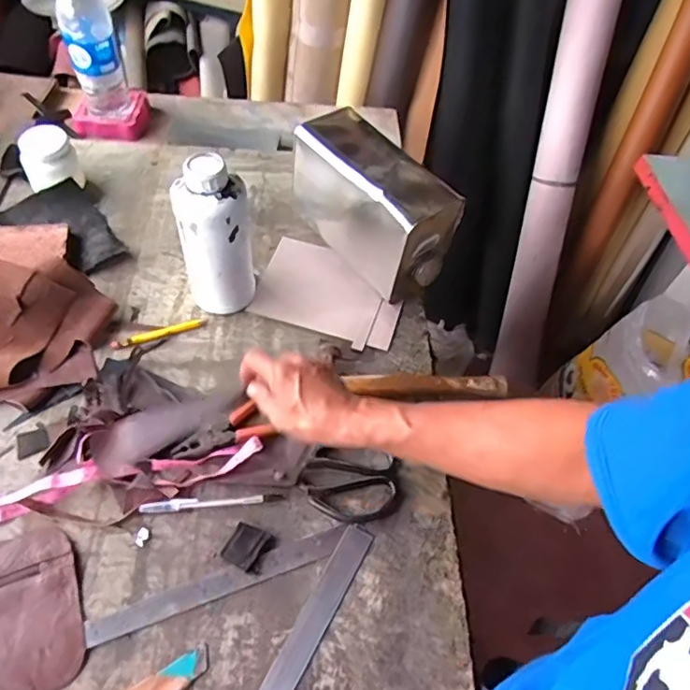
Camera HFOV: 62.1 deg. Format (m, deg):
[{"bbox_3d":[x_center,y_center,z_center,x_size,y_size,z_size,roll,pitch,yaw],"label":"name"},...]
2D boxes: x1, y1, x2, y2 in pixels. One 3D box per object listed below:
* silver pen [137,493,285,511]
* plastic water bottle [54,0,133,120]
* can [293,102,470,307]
[{"bbox_3d":[-0.144,0.171,0.626,0.150,0.007,0.014,-3,53,-7],"label":"silver pen"},{"bbox_3d":[-0.414,-0.484,0.946,0.075,0.241,0.081,-11,54,-12],"label":"plastic water bottle"},{"bbox_3d":[0.025,-0.198,0.818,0.110,0.166,0.256,-33,62,-26],"label":"can"}]

